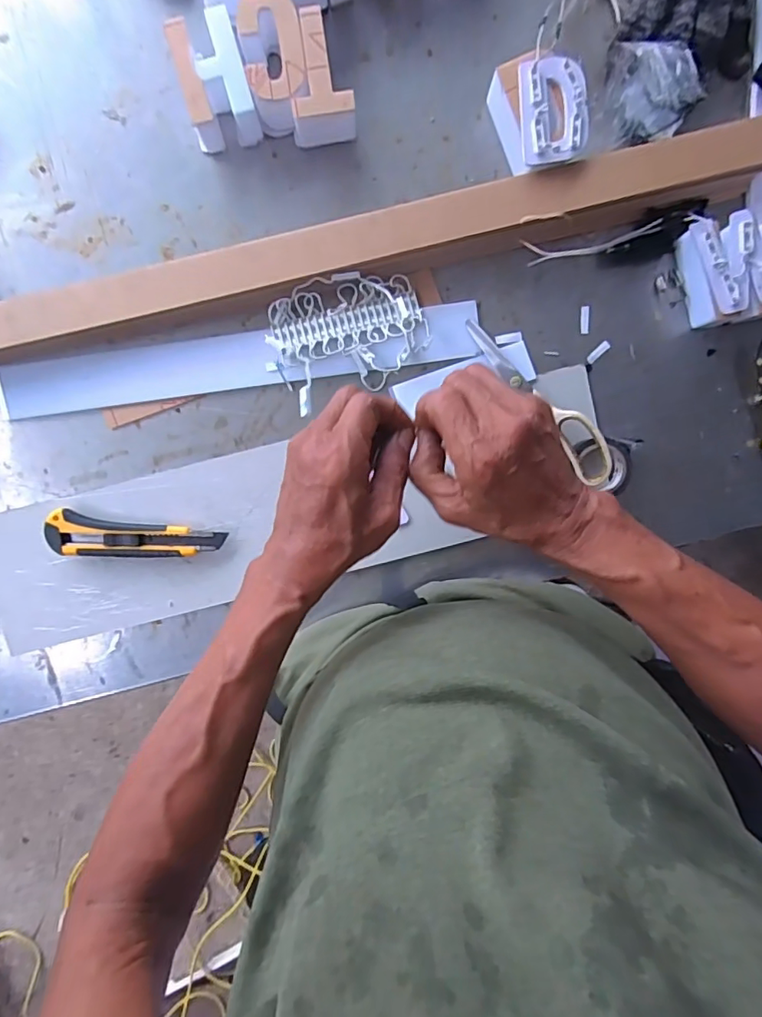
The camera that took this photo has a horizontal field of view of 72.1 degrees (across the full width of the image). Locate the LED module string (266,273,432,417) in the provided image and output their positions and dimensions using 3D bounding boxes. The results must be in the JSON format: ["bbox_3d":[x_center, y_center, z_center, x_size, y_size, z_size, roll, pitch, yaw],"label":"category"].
[{"bbox_3d":[-0.030,-0.160,0.485,0.143,0.029,0.103,-15,95,1],"label":"LED module string"}]

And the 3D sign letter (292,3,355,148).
[{"bbox_3d":[-0.052,-0.369,0.454,0.053,0.045,0.088,-6,95,0],"label":"3D sign letter"}]

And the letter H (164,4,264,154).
[{"bbox_3d":[-0.142,-0.365,0.451,0.056,0.045,0.083,-13,95,1],"label":"letter H"}]

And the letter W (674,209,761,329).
[{"bbox_3d":[0.314,-0.212,0.468,0.079,0.049,0.089,-9,95,0],"label":"letter W"}]

